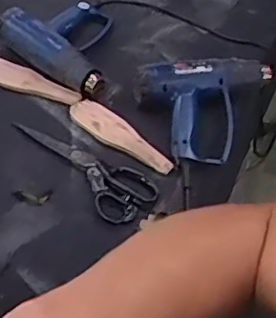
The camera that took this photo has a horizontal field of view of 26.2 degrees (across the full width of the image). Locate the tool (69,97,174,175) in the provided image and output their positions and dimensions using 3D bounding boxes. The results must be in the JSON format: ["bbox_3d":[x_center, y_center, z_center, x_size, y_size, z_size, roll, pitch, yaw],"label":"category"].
[{"bbox_3d":[-0.028,-0.041,0.936,0.213,0.014,0.048,34,55,27],"label":"tool"}]

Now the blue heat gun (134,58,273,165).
[{"bbox_3d":[0.124,-0.082,0.962,0.233,0.068,0.183,-7,48,-7],"label":"blue heat gun"}]

